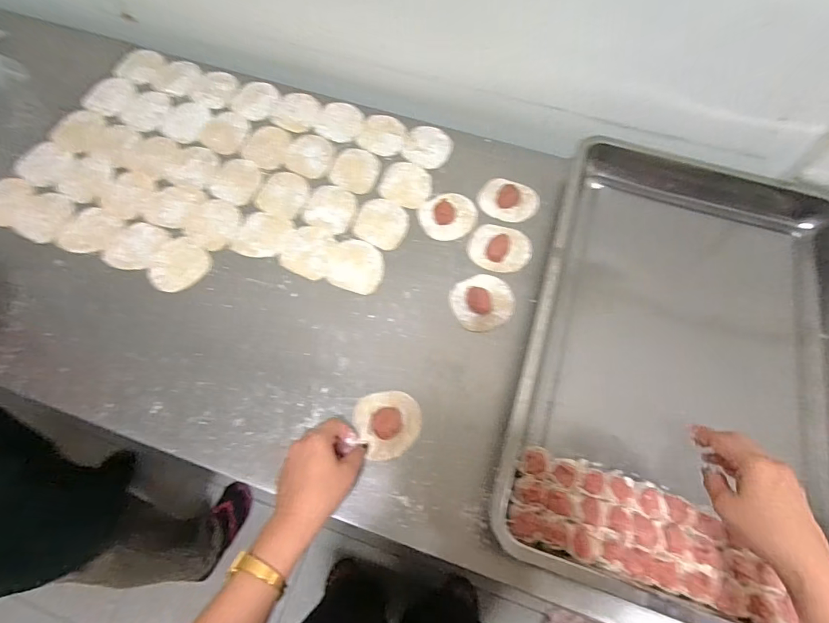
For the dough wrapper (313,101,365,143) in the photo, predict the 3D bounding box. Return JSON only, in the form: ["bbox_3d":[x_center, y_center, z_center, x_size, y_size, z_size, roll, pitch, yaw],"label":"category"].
[{"bbox_3d":[-0.123,-0.316,0.727,0.075,0.004,0.086,16,65,5],"label":"dough wrapper"}]

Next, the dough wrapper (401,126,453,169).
[{"bbox_3d":[0.023,-0.268,0.706,0.075,0.004,0.086,16,65,5],"label":"dough wrapper"}]

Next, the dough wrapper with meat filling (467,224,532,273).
[{"bbox_3d":[0.122,-0.091,0.619,0.082,0.009,0.081,1,65,-2],"label":"dough wrapper with meat filling"}]

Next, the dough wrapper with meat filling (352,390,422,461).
[{"bbox_3d":[-0.029,0.129,0.505,0.074,0.009,0.076,1,65,-2],"label":"dough wrapper with meat filling"}]

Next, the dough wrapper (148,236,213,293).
[{"bbox_3d":[-0.323,-0.063,0.595,0.072,0.004,0.076,30,67,11],"label":"dough wrapper"}]

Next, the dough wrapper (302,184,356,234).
[{"bbox_3d":[-0.124,-0.154,0.653,0.073,0.004,0.079,1,65,-2],"label":"dough wrapper"}]

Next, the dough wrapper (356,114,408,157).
[{"bbox_3d":[-0.051,-0.290,0.717,0.077,0.004,0.088,16,65,4],"label":"dough wrapper"}]

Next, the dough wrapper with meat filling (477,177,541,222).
[{"bbox_3d":[0.142,-0.166,0.656,0.087,0.010,0.067,27,66,9],"label":"dough wrapper with meat filling"}]

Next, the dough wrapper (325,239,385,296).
[{"bbox_3d":[-0.083,-0.064,0.606,0.085,0.006,0.080,1,65,-2],"label":"dough wrapper"}]

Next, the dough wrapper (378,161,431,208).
[{"bbox_3d":[-0.012,-0.197,0.671,0.079,0.005,0.086,1,65,-2],"label":"dough wrapper"}]

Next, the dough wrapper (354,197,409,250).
[{"bbox_3d":[-0.047,-0.131,0.642,0.082,0.004,0.078,1,65,-2],"label":"dough wrapper"}]

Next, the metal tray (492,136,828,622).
[{"bbox_3d":[0.342,0.040,0.541,0.389,0.069,0.582,17,65,5],"label":"metal tray"}]

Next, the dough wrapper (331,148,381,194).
[{"bbox_3d":[-0.092,-0.223,0.685,0.075,0.004,0.086,16,65,4],"label":"dough wrapper"}]

